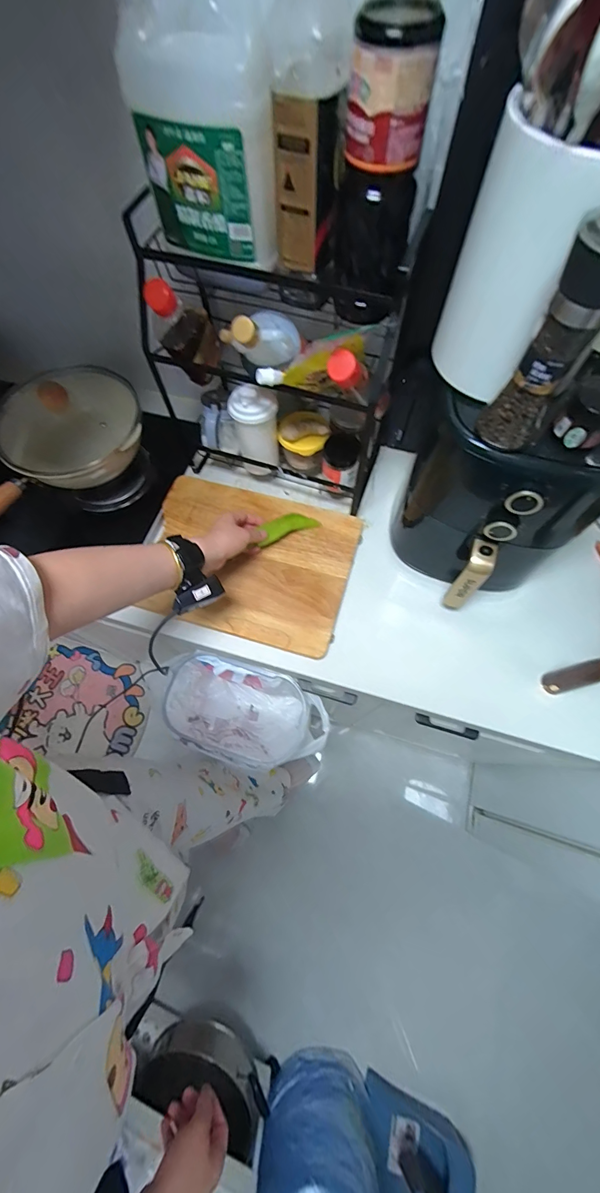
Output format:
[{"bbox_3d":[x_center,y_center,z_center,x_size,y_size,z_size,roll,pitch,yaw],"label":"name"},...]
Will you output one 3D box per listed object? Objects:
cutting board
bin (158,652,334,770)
[{"bbox_3d":[-0.093,-0.067,0.692,0.372,0.032,0.280,16,69,9],"label":"cutting board"},{"bbox_3d":[-0.102,0.242,0.776,0.303,0.228,0.168,17,69,9],"label":"bin"}]

